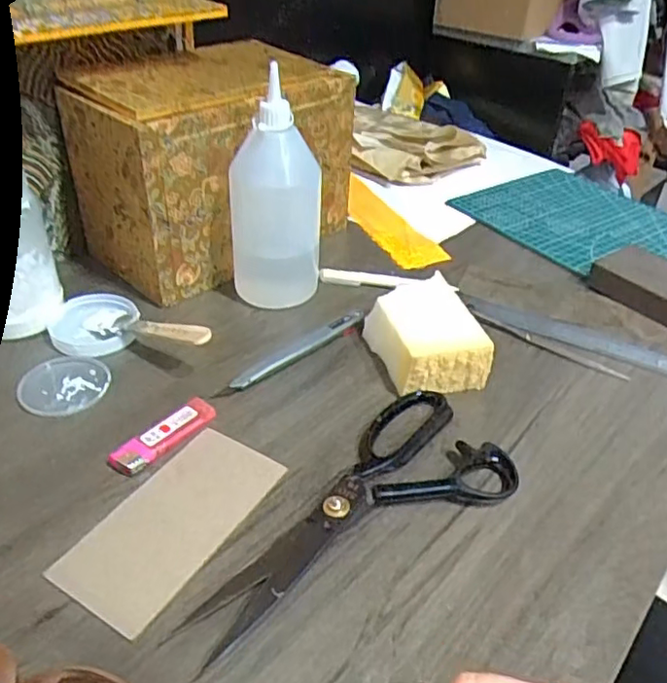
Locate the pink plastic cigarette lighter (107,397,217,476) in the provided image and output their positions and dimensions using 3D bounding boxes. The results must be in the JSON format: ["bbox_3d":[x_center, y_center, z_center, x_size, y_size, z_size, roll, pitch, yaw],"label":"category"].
[{"bbox_3d":[-0.115,0.064,0.431,0.023,0.013,0.078,31,46,30],"label":"pink plastic cigarette lighter"}]

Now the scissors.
[{"bbox_3d":[0.007,0.099,0.395,0.233,0.015,0.102,-23,46,-29],"label":"scissors"}]

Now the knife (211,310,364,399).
[{"bbox_3d":[-0.034,0.008,0.513,0.147,0.010,0.020,-28,48,-34],"label":"knife"}]

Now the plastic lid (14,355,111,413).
[{"bbox_3d":[-0.201,0.032,0.471,0.063,0.010,0.056,-23,46,-30],"label":"plastic lid"}]

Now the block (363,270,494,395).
[{"bbox_3d":[0.075,-0.008,0.517,0.080,0.044,0.112,-7,40,-13],"label":"block"}]

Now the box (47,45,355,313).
[{"bbox_3d":[-0.109,-0.172,0.605,0.241,0.171,0.129,-28,48,-34],"label":"box"}]

